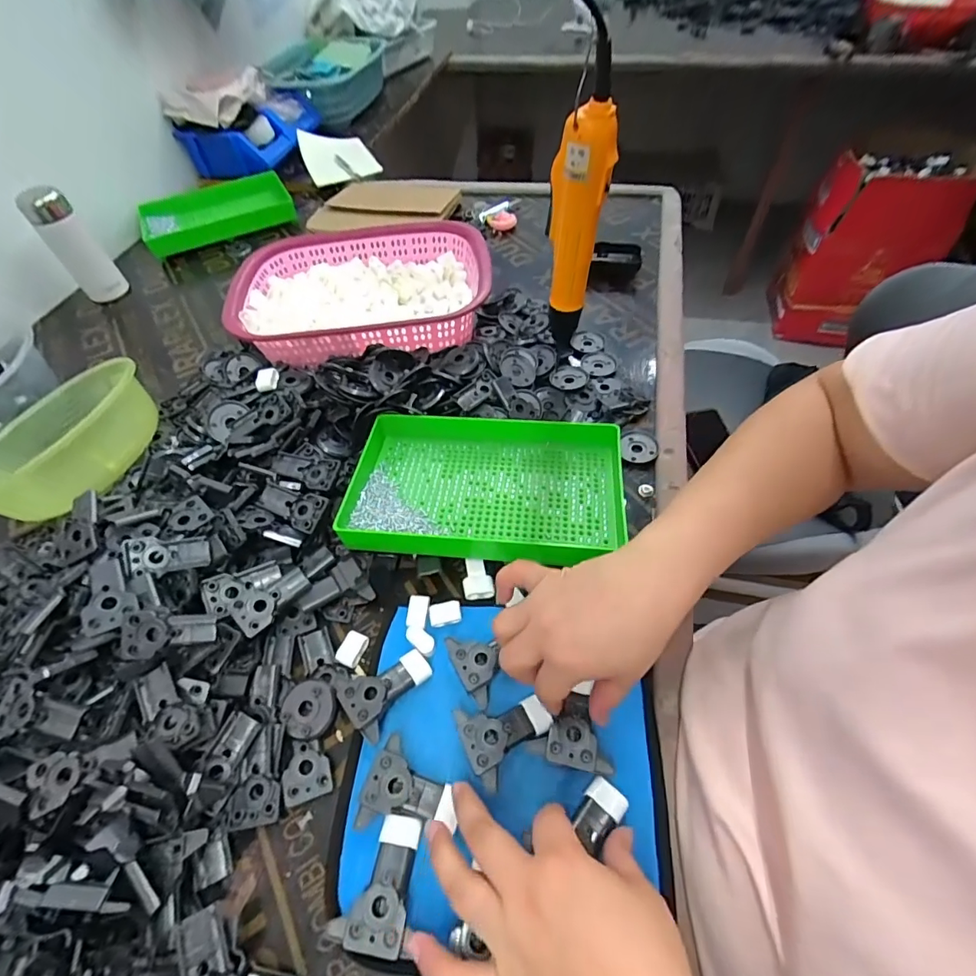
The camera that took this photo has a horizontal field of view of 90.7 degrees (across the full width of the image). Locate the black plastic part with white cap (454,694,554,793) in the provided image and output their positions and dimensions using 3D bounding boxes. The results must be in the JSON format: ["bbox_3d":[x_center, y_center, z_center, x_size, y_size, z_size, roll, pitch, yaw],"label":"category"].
[{"bbox_3d":[0.013,0.169,0.336,0.060,0.016,0.051,-22,56,-12],"label":"black plastic part with white cap"}]

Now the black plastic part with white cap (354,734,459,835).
[{"bbox_3d":[-0.051,0.198,0.318,0.059,0.014,0.051,8,55,11],"label":"black plastic part with white cap"}]

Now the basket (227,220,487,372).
[{"bbox_3d":[-0.148,-0.241,0.609,0.293,0.073,0.220,-4,54,0],"label":"basket"}]

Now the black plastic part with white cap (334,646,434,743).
[{"bbox_3d":[-0.081,0.144,0.363,0.055,0.019,0.064,35,63,25],"label":"black plastic part with white cap"}]

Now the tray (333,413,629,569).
[{"bbox_3d":[-0.002,-0.002,0.448,0.253,0.039,0.150,5,55,7],"label":"tray"}]

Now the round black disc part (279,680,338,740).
[{"bbox_3d":[-0.136,0.165,0.362,0.040,0.007,0.039,-2,54,2],"label":"round black disc part"}]

